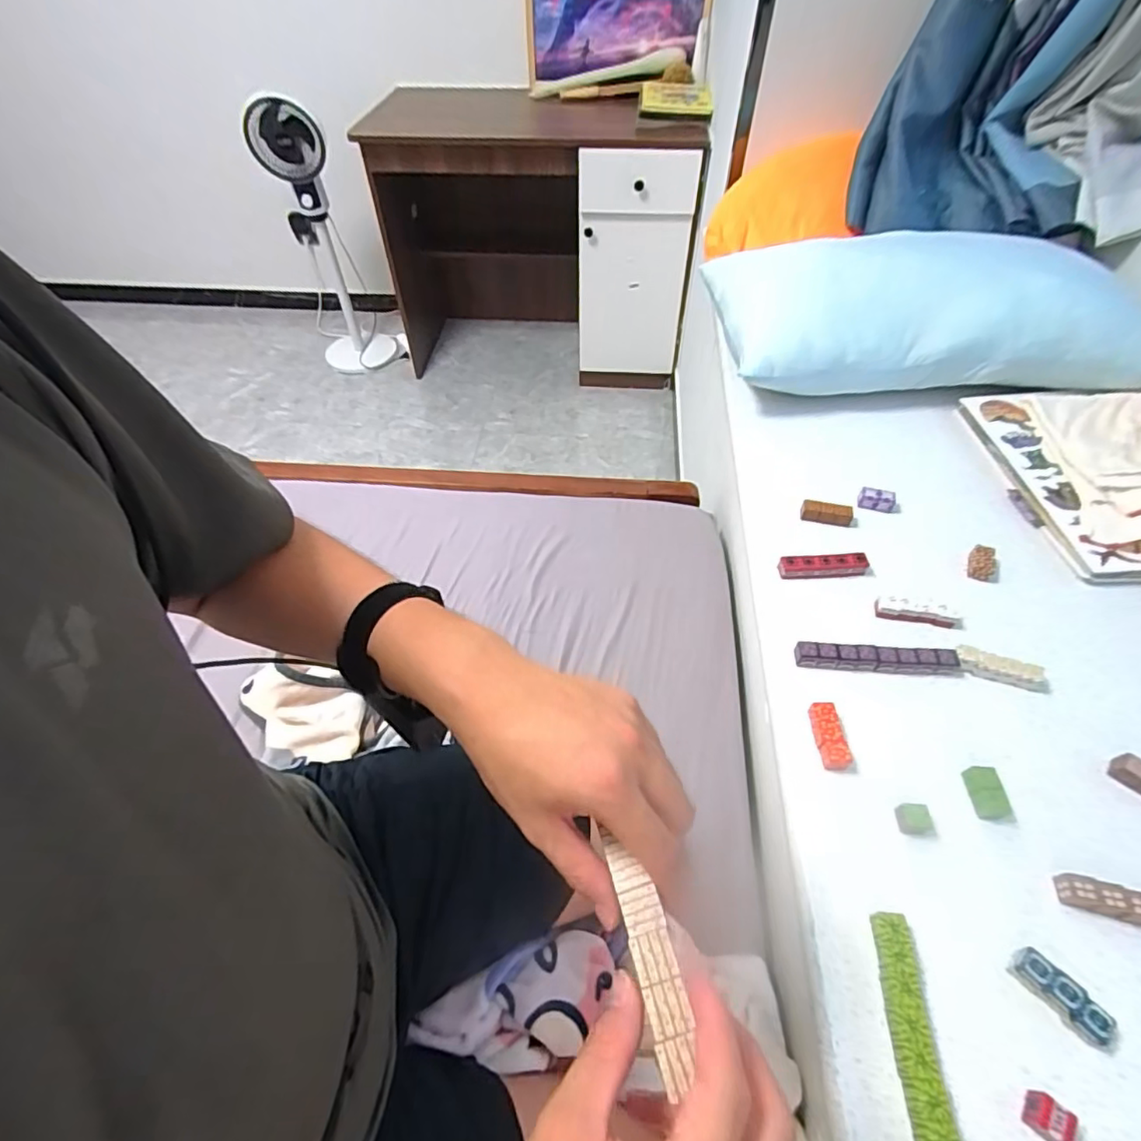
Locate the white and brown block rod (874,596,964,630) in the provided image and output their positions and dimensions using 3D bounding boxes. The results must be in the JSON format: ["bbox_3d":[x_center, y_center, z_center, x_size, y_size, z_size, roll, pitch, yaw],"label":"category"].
[{"bbox_3d":[0.395,0.046,0.644,0.096,0.025,0.026,5,51,5],"label":"white and brown block rod"}]

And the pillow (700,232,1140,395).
[{"bbox_3d":[0.541,-0.434,0.913,0.598,0.142,0.359,3,51,3],"label":"pillow"}]

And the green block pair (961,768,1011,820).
[{"bbox_3d":[0.376,0.201,0.519,0.023,0.021,0.042,-2,51,-1],"label":"green block pair"}]

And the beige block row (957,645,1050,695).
[{"bbox_3d":[0.449,0.103,0.596,0.092,0.027,0.021,12,52,11],"label":"beige block row"}]

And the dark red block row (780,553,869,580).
[{"bbox_3d":[0.304,-0.005,0.687,0.103,0.022,0.026,-3,51,-1],"label":"dark red block row"}]

